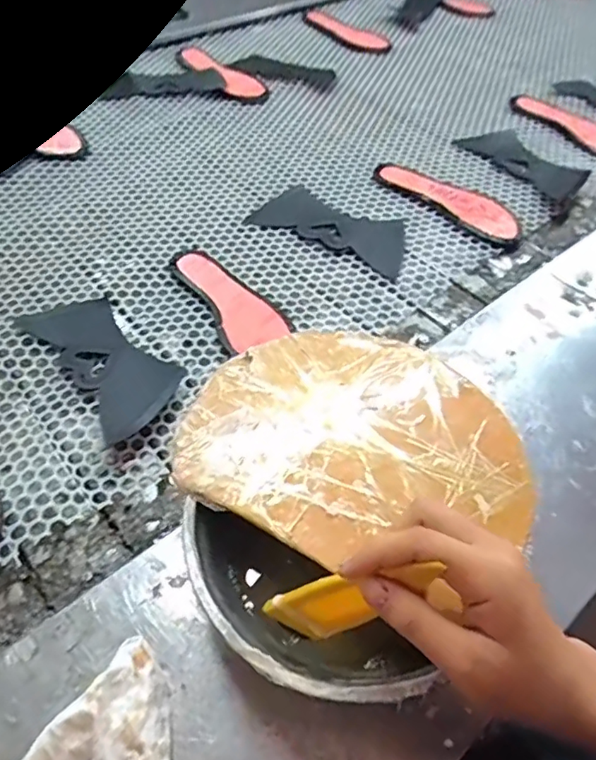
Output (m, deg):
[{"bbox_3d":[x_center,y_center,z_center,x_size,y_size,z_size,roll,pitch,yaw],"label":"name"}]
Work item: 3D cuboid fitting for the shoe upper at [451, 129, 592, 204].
[{"bbox_3d":[0.337,-0.332,0.834,0.119,0.014,0.192,-34,62,-29],"label":"shoe upper"}]

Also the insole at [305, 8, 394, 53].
[{"bbox_3d":[0.107,-0.723,1.146,0.102,0.007,0.241,-26,57,-22],"label":"insole"}]

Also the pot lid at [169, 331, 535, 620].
[{"bbox_3d":[0.047,0.040,0.401,0.233,0.009,0.188,25,54,17],"label":"pot lid"}]

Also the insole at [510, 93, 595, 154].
[{"bbox_3d":[0.450,-0.418,0.908,0.085,0.009,0.231,-27,57,-22],"label":"insole"}]

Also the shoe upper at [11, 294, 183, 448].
[{"bbox_3d":[-0.193,-0.024,0.561,0.091,0.015,0.192,-31,59,-25],"label":"shoe upper"}]

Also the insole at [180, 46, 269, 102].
[{"bbox_3d":[-0.144,-0.550,0.982,0.068,0.024,0.248,-35,60,-26],"label":"insole"}]

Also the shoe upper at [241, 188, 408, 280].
[{"bbox_3d":[0.048,-0.199,0.719,0.207,0.009,0.110,24,54,16],"label":"shoe upper"}]

